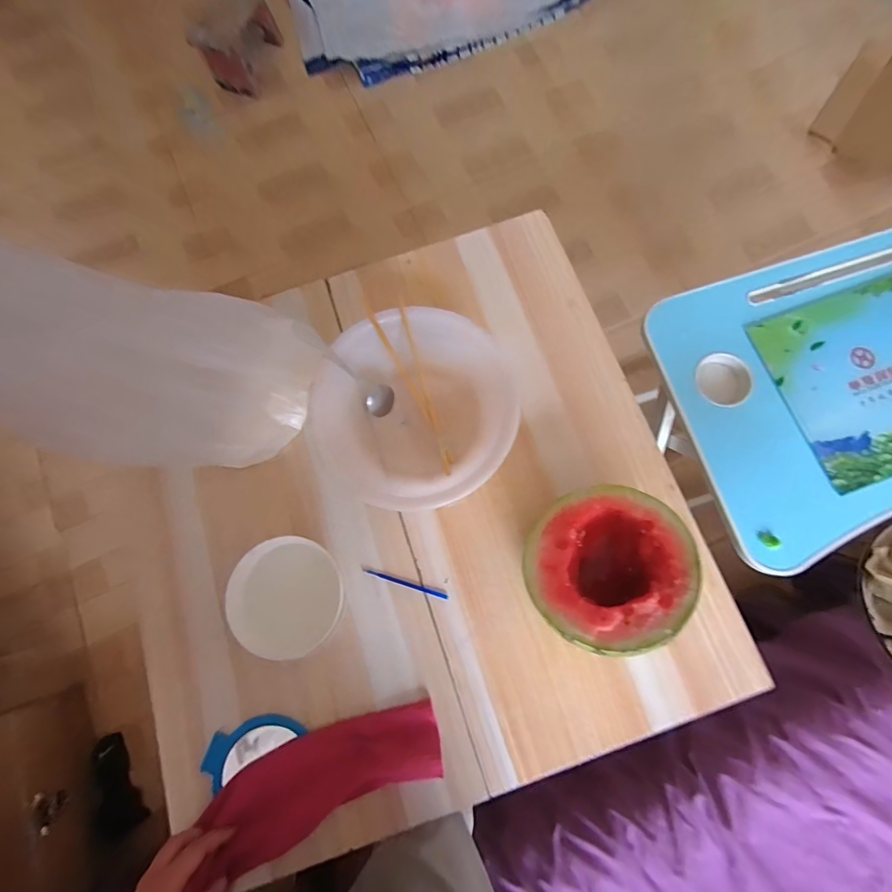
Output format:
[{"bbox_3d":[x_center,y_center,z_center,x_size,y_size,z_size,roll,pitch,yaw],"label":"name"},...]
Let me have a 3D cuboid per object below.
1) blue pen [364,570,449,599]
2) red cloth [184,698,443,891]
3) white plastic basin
[{"bbox_3d":[-0.049,0.171,0.540,0.107,0.004,0.006,16,78,5],"label":"blue pen"},{"bbox_3d":[-0.128,0.364,0.481,0.250,0.023,0.090,-22,78,-9],"label":"red cloth"},{"bbox_3d":[-0.036,-0.047,0.547,0.235,0.076,0.242,0,77,1],"label":"white plastic basin"}]

